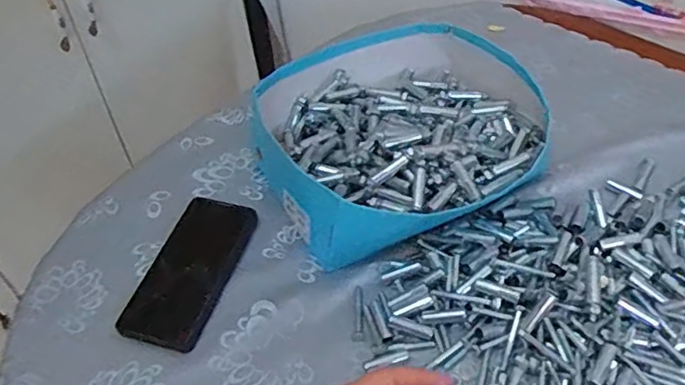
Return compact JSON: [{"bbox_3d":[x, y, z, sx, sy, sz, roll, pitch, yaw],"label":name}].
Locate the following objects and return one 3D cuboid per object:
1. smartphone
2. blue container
[{"bbox_3d":[-0.147,0.073,0.581,0.081,0.009,0.165,11,49,13],"label":"smartphone"},{"bbox_3d":[0.071,-0.069,0.643,0.318,0.085,0.265,-28,52,-21],"label":"blue container"}]

